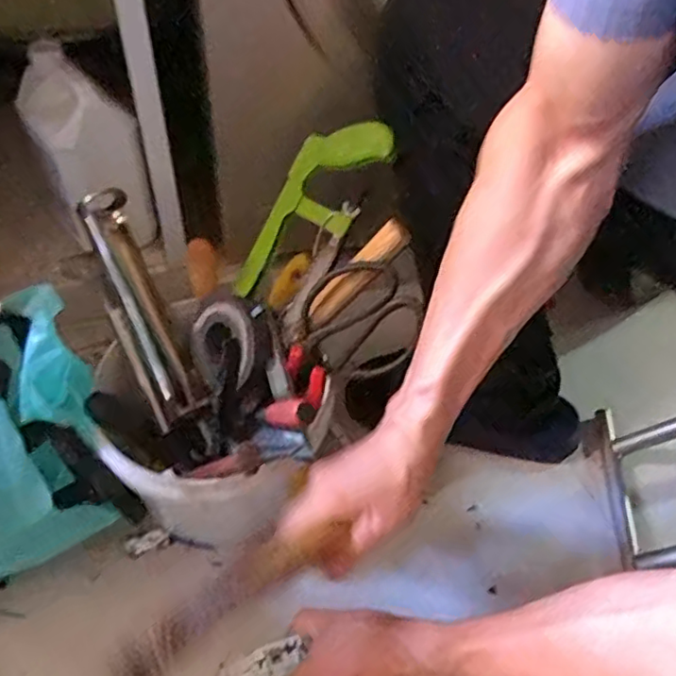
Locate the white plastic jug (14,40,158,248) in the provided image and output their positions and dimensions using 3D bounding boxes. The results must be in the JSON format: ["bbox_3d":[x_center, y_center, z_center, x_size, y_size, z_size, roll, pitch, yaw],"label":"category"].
[{"bbox_3d":[-0.312,-0.221,0.761,0.110,0.243,0.112,-34,58,-29],"label":"white plastic jug"}]

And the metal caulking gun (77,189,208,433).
[{"bbox_3d":[-0.208,-0.030,0.644,0.056,0.058,0.243,-21,90,-22],"label":"metal caulking gun"}]

